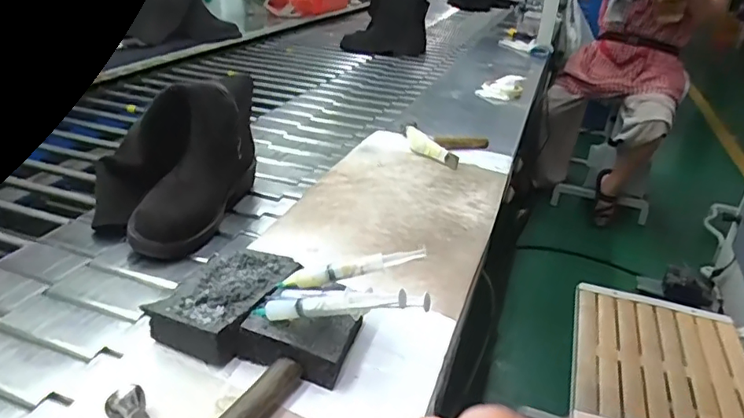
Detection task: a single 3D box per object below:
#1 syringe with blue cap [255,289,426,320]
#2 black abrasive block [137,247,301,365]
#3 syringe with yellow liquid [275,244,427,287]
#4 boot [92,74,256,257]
[{"bbox_3d":[-0.027,0.075,0.447,0.154,0.013,0.021,-8,21,22],"label":"syringe with blue cap"},{"bbox_3d":[-0.131,0.084,0.514,0.083,0.036,0.131,16,28,19],"label":"black abrasive block"},{"bbox_3d":[-0.017,0.054,0.508,0.135,0.016,0.013,-12,28,-1],"label":"syringe with yellow liquid"},{"bbox_3d":[-0.265,-0.070,0.763,0.136,0.186,0.228,19,29,24],"label":"boot"}]

